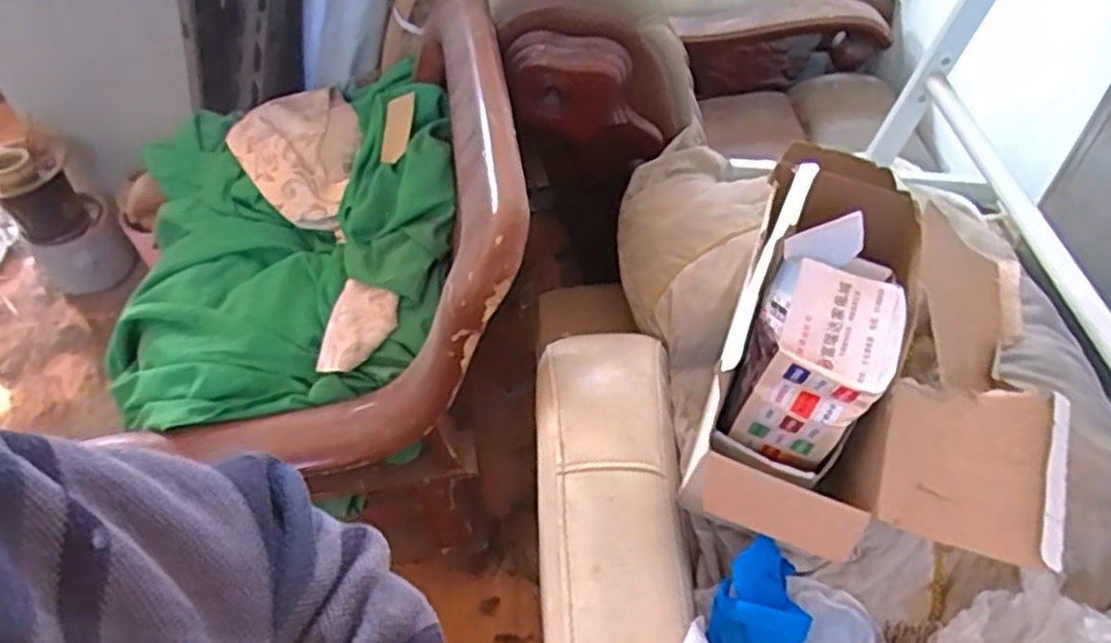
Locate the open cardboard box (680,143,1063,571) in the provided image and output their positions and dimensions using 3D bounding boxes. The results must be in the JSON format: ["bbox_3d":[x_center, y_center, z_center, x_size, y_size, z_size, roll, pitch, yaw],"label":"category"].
[{"bbox_3d":[0.320,0.025,0.731,0.289,0.178,0.391,13,51,12],"label":"open cardboard box"}]

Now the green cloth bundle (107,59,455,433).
[{"bbox_3d":[-0.441,-0.138,1.254,0.594,0.088,0.618,-15,62,10],"label":"green cloth bundle"}]

